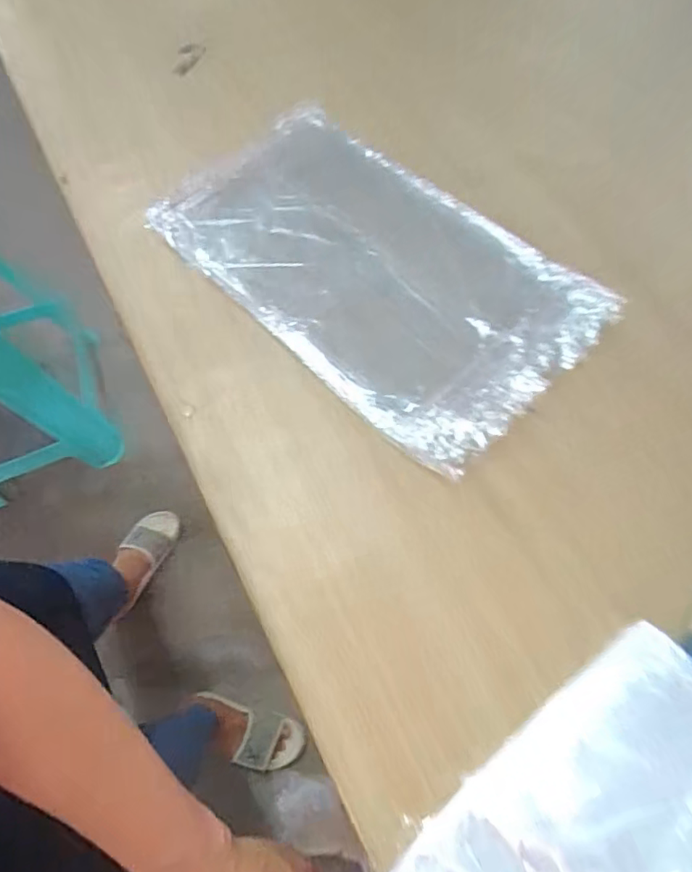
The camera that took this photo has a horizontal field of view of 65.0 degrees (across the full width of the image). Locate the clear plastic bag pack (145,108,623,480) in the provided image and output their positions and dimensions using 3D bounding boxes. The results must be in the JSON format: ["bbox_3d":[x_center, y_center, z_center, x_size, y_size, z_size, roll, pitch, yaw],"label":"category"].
[{"bbox_3d":[0.019,-0.159,0.485,0.215,0.020,0.380,-43,71,-14],"label":"clear plastic bag pack"}]

